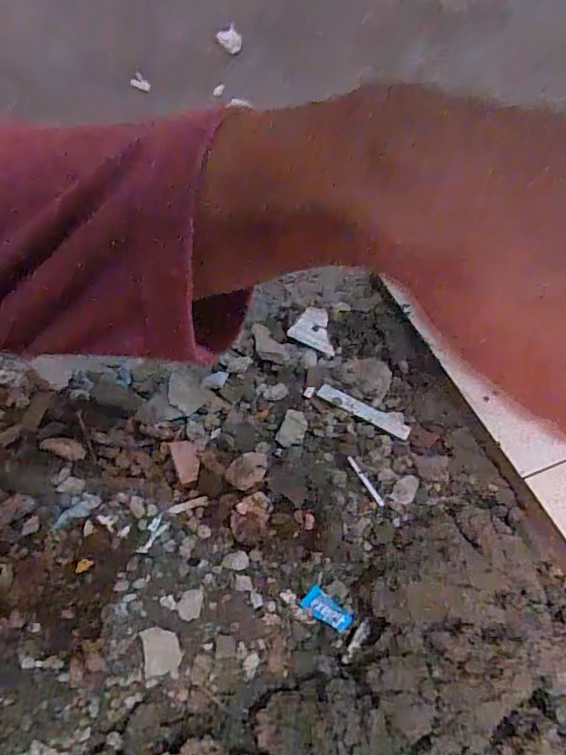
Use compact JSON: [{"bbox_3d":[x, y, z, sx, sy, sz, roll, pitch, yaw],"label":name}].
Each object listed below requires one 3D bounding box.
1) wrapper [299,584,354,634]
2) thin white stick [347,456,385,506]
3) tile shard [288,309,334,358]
[{"bbox_3d":[0.044,0.224,0.484,0.049,0.008,0.028,28,57,16],"label":"wrapper"},{"bbox_3d":[0.094,0.117,0.562,0.007,0.004,0.065,-29,74,-22],"label":"thin white stick"},{"bbox_3d":[0.049,-0.067,0.701,0.066,0.017,0.064,22,55,12],"label":"tile shard"}]

